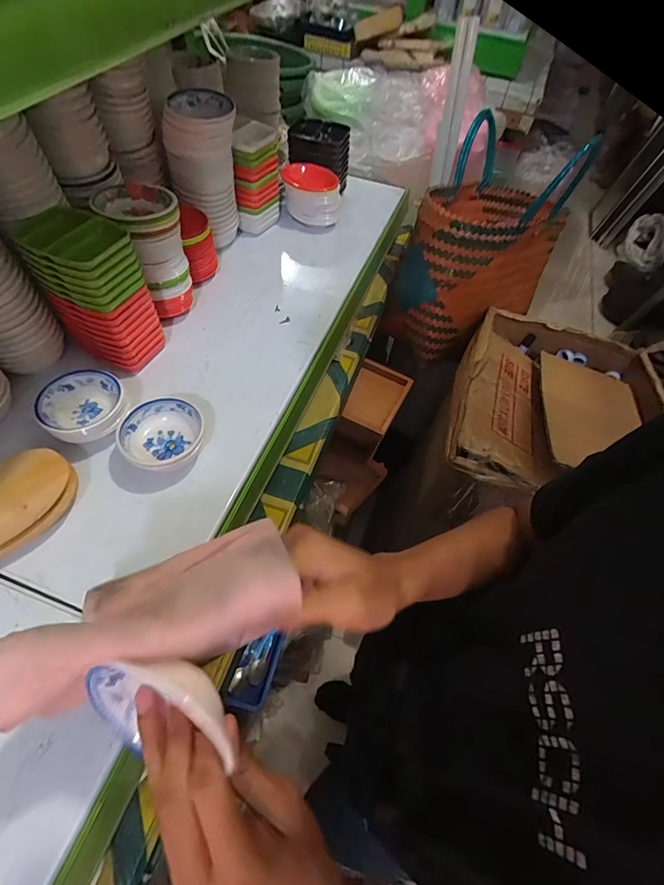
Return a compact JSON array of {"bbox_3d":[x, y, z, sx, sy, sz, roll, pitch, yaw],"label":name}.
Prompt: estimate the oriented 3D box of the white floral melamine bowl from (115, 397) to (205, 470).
[{"bbox_3d":[-0.188,-0.009,0.464,0.086,0.040,0.073,-38,67,-25],"label":"white floral melamine bowl"}]

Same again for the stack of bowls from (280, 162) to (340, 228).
[{"bbox_3d":[-0.034,-0.420,0.718,0.094,0.076,0.080,-1,57,-6],"label":"stack of bowls"}]

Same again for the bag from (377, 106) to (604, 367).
[{"bbox_3d":[0.308,-0.403,0.824,0.231,0.301,0.377,27,58,12],"label":"bag"}]

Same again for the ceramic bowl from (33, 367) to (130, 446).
[{"bbox_3d":[-0.276,-0.039,0.474,0.082,0.046,0.076,2,56,-4],"label":"ceramic bowl"}]

